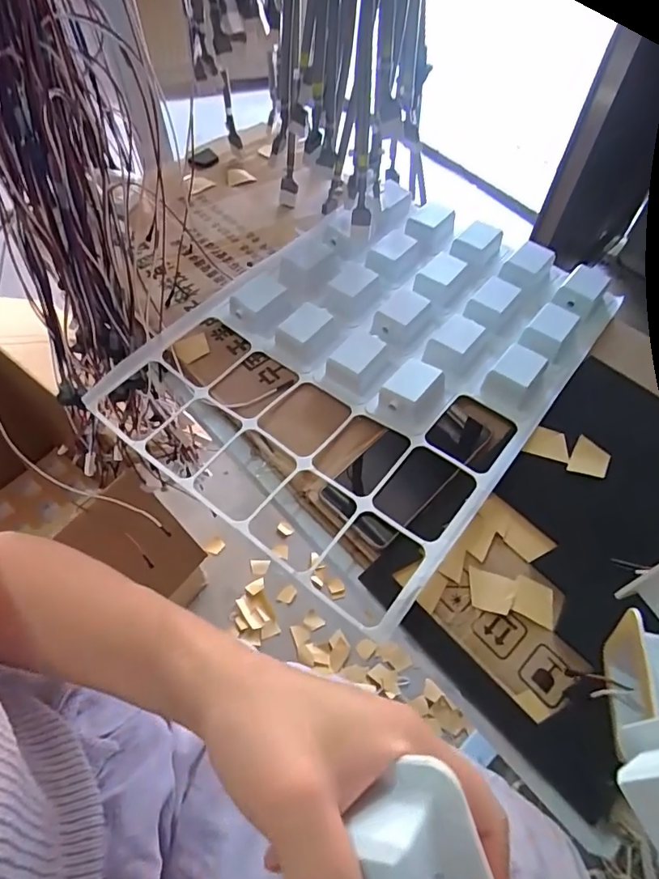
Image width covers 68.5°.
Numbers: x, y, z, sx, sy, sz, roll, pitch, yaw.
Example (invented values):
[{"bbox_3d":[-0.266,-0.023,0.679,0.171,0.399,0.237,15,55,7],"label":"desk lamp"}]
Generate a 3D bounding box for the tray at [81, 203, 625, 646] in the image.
[{"bbox_3d":[0.039,-0.108,0.514,0.379,0.032,0.486,34,63,19],"label":"tray"}]

